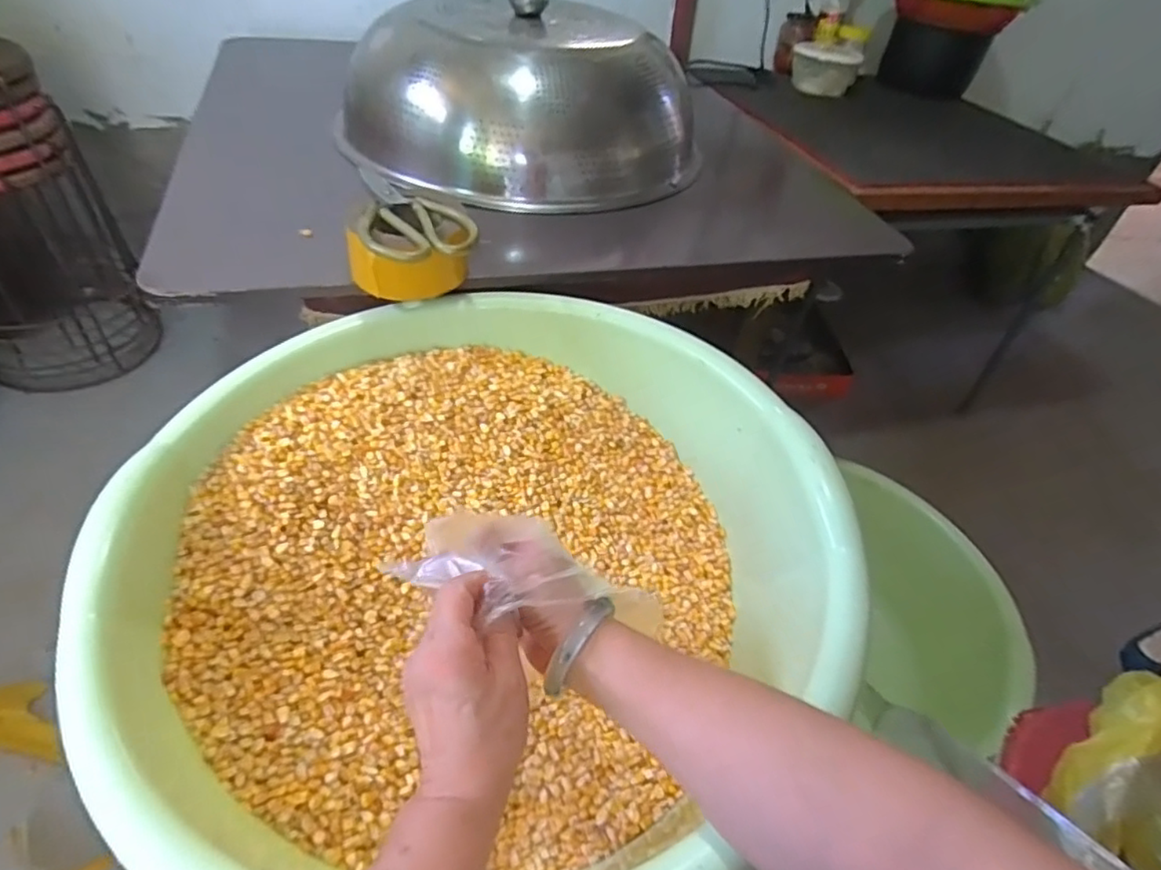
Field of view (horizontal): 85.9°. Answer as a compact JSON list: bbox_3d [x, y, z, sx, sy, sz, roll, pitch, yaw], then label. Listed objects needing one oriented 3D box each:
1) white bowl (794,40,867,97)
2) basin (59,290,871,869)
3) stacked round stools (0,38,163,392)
[{"bbox_3d":[0.565,-0.851,1.444,0.144,0.090,0.144,16,45,9],"label":"white bowl"},{"bbox_3d":[-0.072,0.099,0.549,0.534,0.183,0.523,4,45,-4],"label":"basin"},{"bbox_3d":[-1.101,-0.384,1.226,0.307,0.619,0.269,-30,55,-32],"label":"stacked round stools"}]

